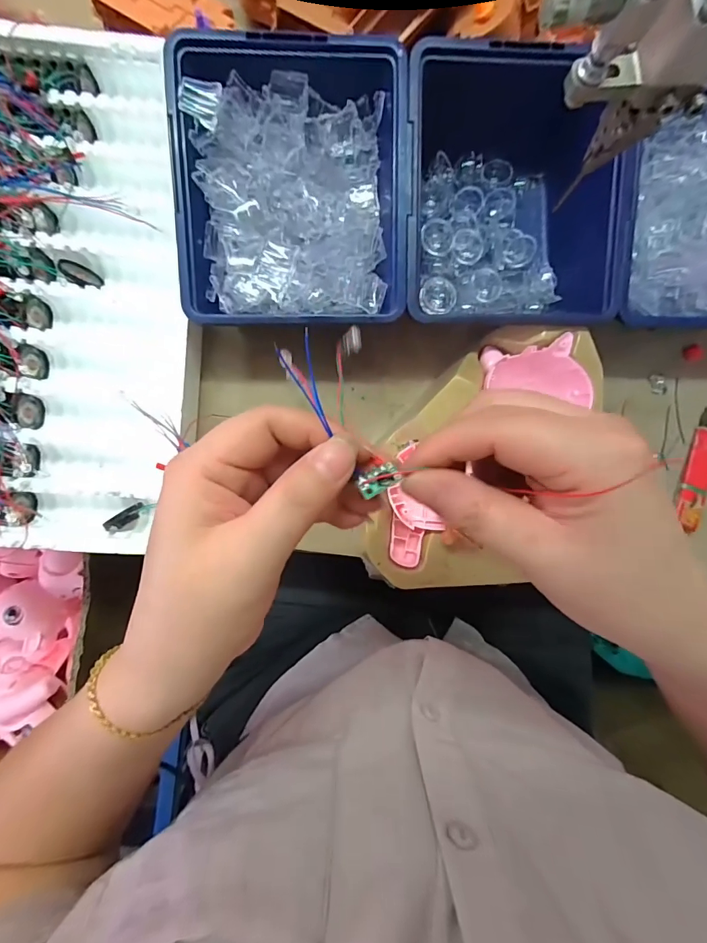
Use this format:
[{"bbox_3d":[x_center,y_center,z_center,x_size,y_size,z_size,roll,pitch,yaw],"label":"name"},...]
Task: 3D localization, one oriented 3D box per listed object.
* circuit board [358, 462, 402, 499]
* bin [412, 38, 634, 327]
[{"bbox_3d":[0.010,0.003,0.157,0.015,0.005,0.009,-27,91,-2],"label":"circuit board"},{"bbox_3d":[0.111,-0.179,0.298,0.157,0.079,0.155,0,90,-3],"label":"bin"}]

